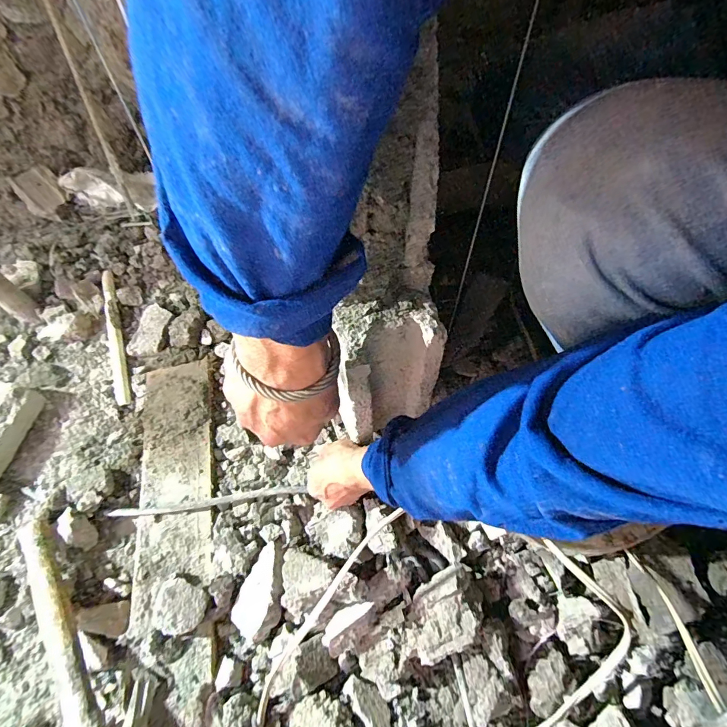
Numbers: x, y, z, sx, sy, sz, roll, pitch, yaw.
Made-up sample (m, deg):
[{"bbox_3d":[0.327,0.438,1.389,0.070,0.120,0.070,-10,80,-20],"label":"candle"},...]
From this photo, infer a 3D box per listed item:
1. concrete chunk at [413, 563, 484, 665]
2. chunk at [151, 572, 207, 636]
[{"bbox_3d":[0.092,0.270,0.460,0.086,0.039,0.072,-19,60,-10],"label":"concrete chunk"},{"bbox_3d":[-0.218,0.285,0.494,0.061,0.038,0.052,21,61,13],"label":"chunk"}]

